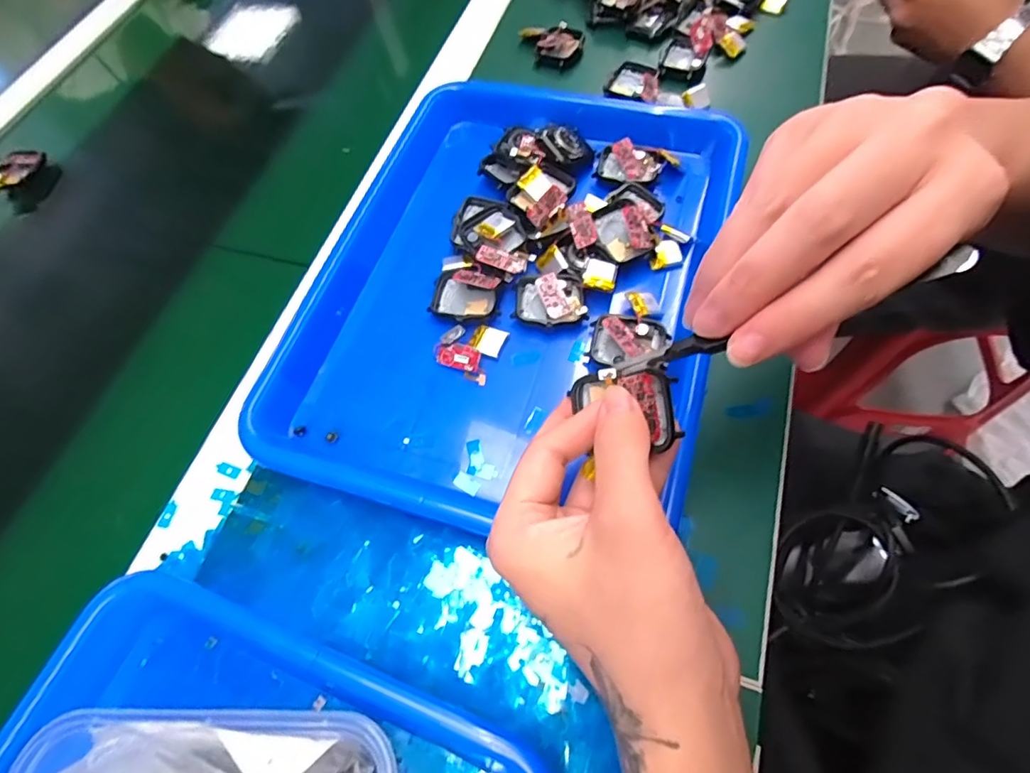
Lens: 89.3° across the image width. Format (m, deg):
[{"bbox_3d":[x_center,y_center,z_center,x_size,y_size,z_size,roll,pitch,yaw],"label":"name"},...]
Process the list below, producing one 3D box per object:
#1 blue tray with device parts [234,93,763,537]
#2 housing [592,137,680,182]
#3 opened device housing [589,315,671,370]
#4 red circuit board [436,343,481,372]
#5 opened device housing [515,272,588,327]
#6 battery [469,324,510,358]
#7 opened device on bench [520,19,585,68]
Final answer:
[{"bbox_3d":[-0.004,-0.074,0.347,0.254,0.033,0.326,14,66,9],"label":"blue tray with device parts"},{"bbox_3d":[0.089,-0.165,0.384,0.056,0.013,0.030,15,66,12],"label":"housing"},{"bbox_3d":[0.070,-0.027,0.319,0.044,0.014,0.034,16,66,13],"label":"opened device housing"},{"bbox_3d":[-0.035,-0.019,0.322,0.029,0.005,0.015,15,93,25],"label":"red circuit board"},{"bbox_3d":[0.022,-0.056,0.335,0.042,0.010,0.035,-2,63,4],"label":"opened device housing"},{"bbox_3d":[-0.017,-0.030,0.330,0.020,0.004,0.019,23,68,16],"label":"battery"},{"bbox_3d":[0.033,-0.317,0.481,0.059,0.018,0.045,30,70,19],"label":"opened device on bench"}]

